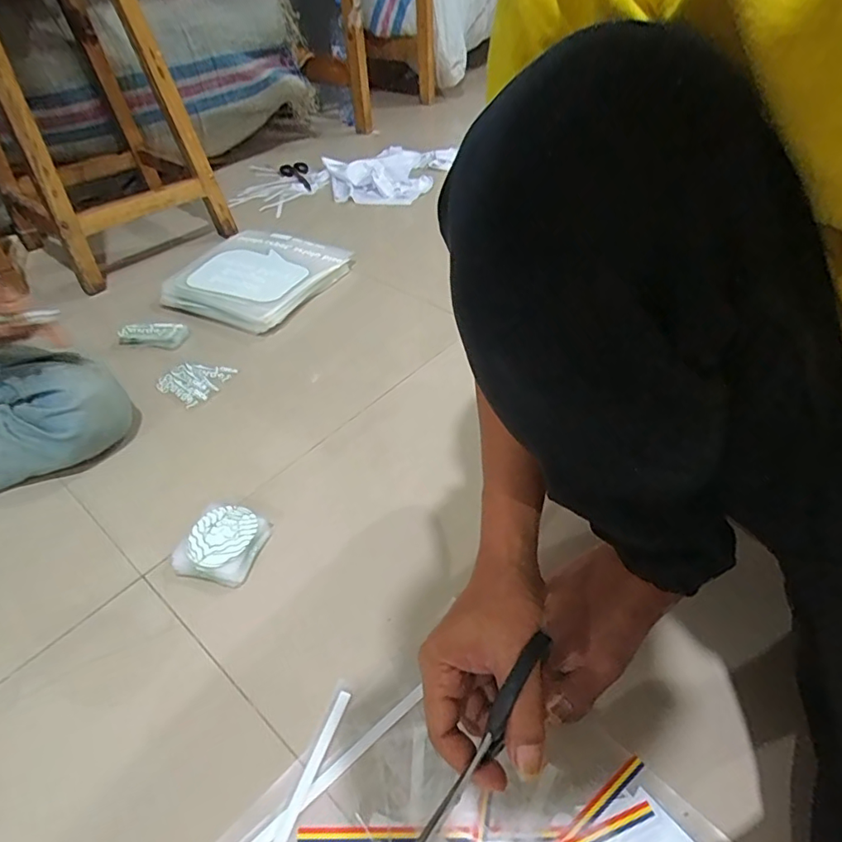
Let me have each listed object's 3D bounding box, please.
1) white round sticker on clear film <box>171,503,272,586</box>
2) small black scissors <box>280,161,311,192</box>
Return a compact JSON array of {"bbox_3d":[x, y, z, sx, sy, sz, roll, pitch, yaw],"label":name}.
[{"bbox_3d":[-0.217,0.132,0.578,0.080,0.025,0.085,10,45,11],"label":"white round sticker on clear film"},{"bbox_3d":[-0.330,-0.654,1.401,0.071,0.016,0.210,-14,45,-13],"label":"small black scissors"}]

